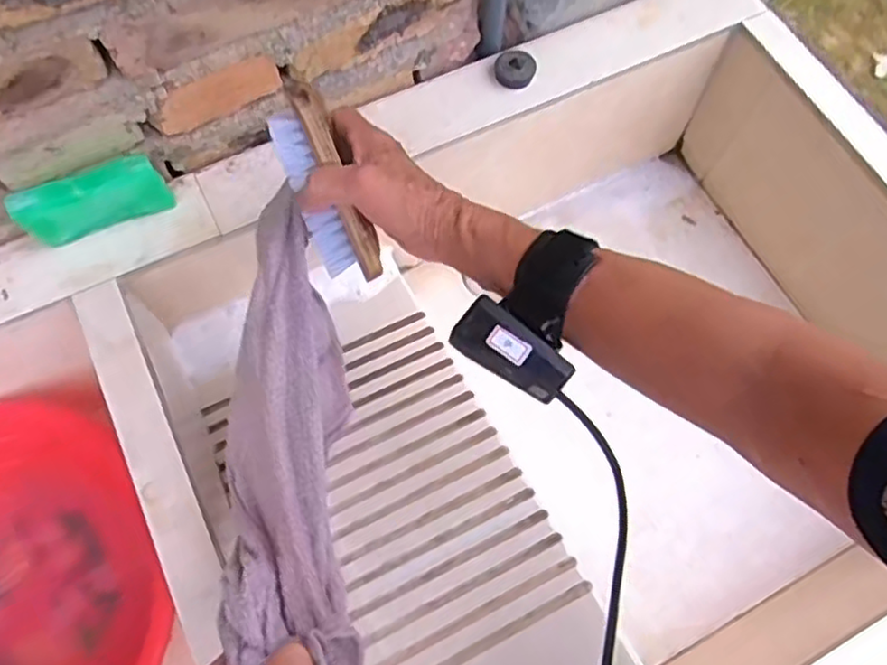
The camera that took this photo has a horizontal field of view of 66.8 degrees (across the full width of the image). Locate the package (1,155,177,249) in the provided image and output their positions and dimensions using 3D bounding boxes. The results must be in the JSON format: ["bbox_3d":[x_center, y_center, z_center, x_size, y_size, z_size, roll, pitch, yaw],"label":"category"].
[{"bbox_3d":[-0.271,-0.101,0.524,0.107,0.061,0.026,-24,72,-11],"label":"package"}]

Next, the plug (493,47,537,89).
[{"bbox_3d":[0.065,-0.241,0.616,0.037,0.014,0.034,18,96,-1],"label":"plug"}]

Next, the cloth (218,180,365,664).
[{"bbox_3d":[-0.092,0.057,0.400,0.072,0.050,0.297,-6,65,-5],"label":"cloth"}]

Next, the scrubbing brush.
[{"bbox_3d":[-0.074,-0.093,0.428,0.041,0.036,0.126,-23,111,-10],"label":"scrubbing brush"}]

